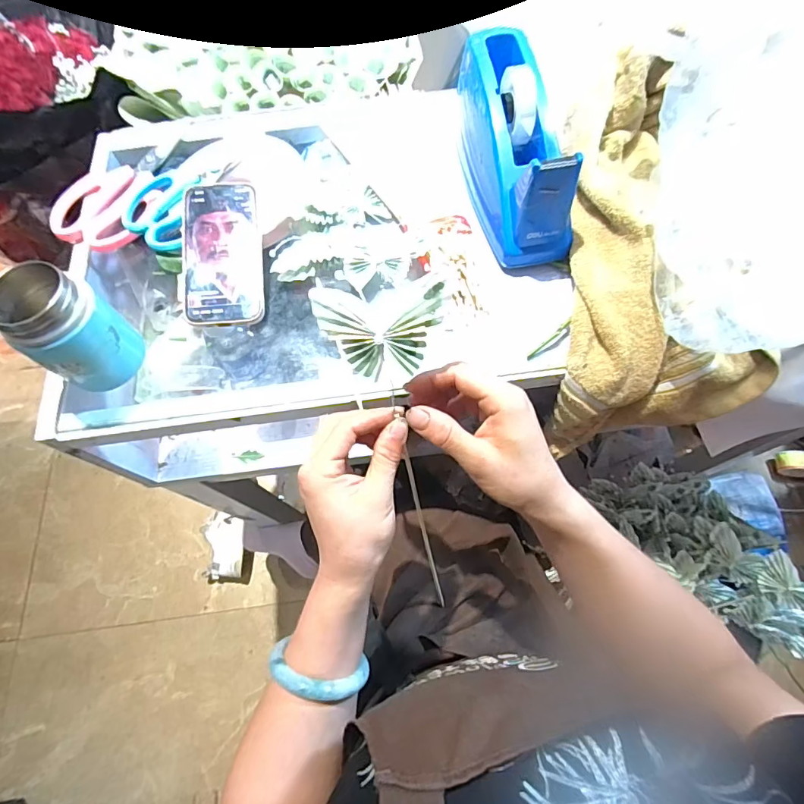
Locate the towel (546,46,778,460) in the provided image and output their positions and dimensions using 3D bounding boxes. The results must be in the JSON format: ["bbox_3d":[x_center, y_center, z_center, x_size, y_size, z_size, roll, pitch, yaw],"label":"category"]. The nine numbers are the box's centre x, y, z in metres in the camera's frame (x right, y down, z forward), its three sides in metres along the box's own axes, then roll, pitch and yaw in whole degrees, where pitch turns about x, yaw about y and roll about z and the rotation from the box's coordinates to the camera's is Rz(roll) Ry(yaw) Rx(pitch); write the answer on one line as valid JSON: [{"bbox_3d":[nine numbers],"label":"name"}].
[{"bbox_3d":[0.233,-0.147,0.451,0.164,0.116,0.364,0,81,2],"label":"towel"}]

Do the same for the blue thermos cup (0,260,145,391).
[{"bbox_3d":[-0.273,-0.057,0.382,0.062,0.103,0.070,34,72,15],"label":"blue thermos cup"}]

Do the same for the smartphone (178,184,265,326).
[{"bbox_3d":[-0.175,-0.145,0.445,0.074,0.005,0.146,-5,79,-10],"label":"smartphone"}]

